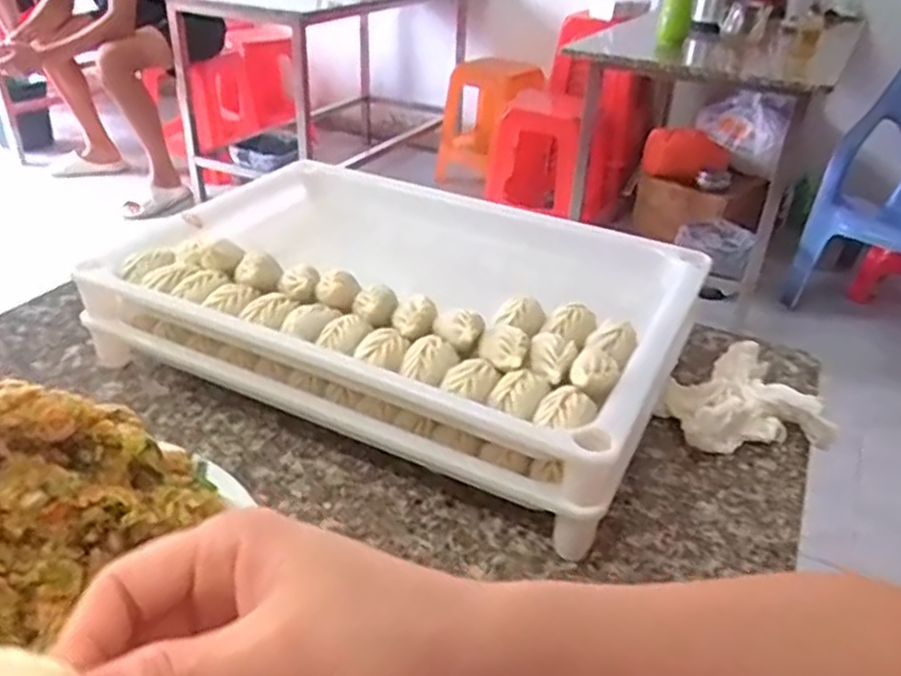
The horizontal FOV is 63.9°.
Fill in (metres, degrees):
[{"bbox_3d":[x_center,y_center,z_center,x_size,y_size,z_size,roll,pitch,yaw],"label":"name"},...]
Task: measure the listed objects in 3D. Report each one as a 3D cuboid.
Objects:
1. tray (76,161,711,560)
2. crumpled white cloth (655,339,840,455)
[{"bbox_3d":[-0.032,-0.019,0.525,0.367,0.090,0.250,18,35,21],"label":"tray"},{"bbox_3d":[0.193,0.042,0.491,0.094,0.039,0.094,-9,34,-19],"label":"crumpled white cloth"}]

